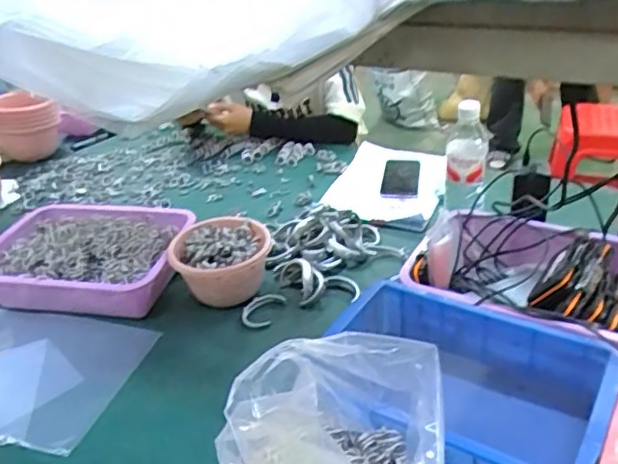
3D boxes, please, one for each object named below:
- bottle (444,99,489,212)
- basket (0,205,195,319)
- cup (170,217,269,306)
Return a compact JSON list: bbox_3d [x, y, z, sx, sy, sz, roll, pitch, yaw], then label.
[{"bbox_3d":[0.242,-0.116,0.936,0.061,0.168,0.067,5,11,15],"label":"bottle"},{"bbox_3d":[-0.349,0.039,0.966,0.313,0.087,0.225,3,32,12],"label":"basket"},{"bbox_3d":[-0.130,0.047,0.911,0.142,0.087,0.132,-3,31,2],"label":"cup"}]

